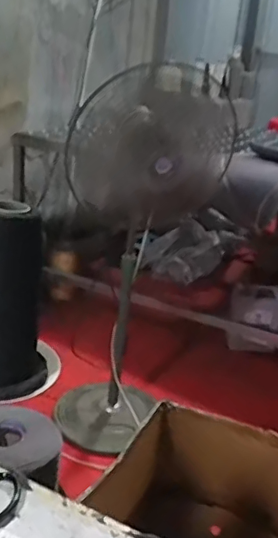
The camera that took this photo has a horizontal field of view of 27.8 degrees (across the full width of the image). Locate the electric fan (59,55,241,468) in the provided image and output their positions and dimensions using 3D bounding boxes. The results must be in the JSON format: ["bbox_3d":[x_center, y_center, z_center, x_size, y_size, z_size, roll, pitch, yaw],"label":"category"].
[{"bbox_3d":[-0.047,0.021,1.820,0.382,1.266,0.641,2,21,-10],"label":"electric fan"}]

